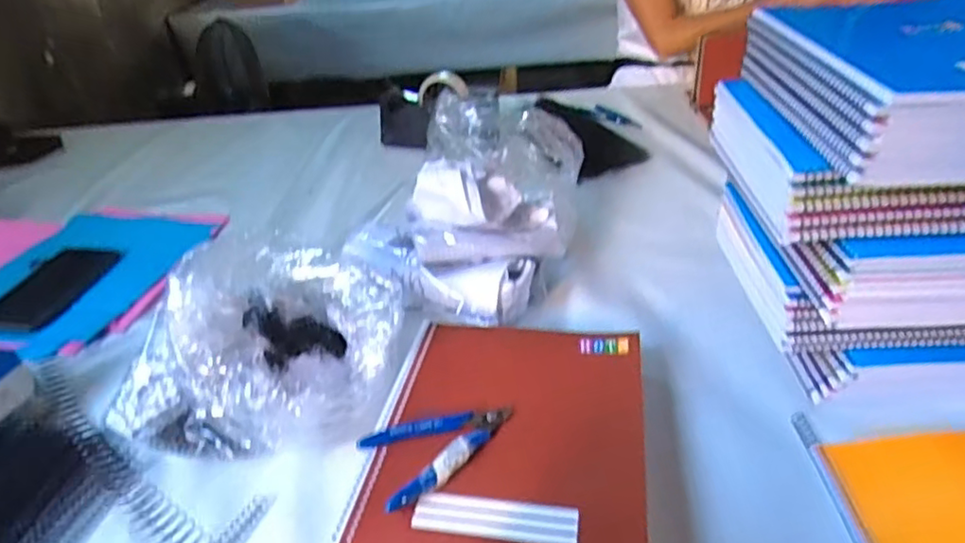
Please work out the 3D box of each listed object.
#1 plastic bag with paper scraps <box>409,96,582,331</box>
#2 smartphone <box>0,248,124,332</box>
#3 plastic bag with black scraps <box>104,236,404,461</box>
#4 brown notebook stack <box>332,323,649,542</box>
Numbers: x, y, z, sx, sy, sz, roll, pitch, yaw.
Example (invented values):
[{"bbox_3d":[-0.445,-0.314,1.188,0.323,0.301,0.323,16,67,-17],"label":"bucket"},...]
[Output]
[{"bbox_3d":[0.003,-0.077,0.748,0.207,0.152,0.307,2,34,10],"label":"plastic bag with paper scraps"},{"bbox_3d":[-0.531,0.015,0.776,0.083,0.013,0.191,-1,34,5],"label":"smartphone"},{"bbox_3d":[-0.190,0.065,0.547,0.198,0.149,0.178,9,36,19],"label":"plastic bag with black scraps"},{"bbox_3d":[0.023,0.139,0.503,0.201,0.053,0.260,3,34,10],"label":"brown notebook stack"}]

